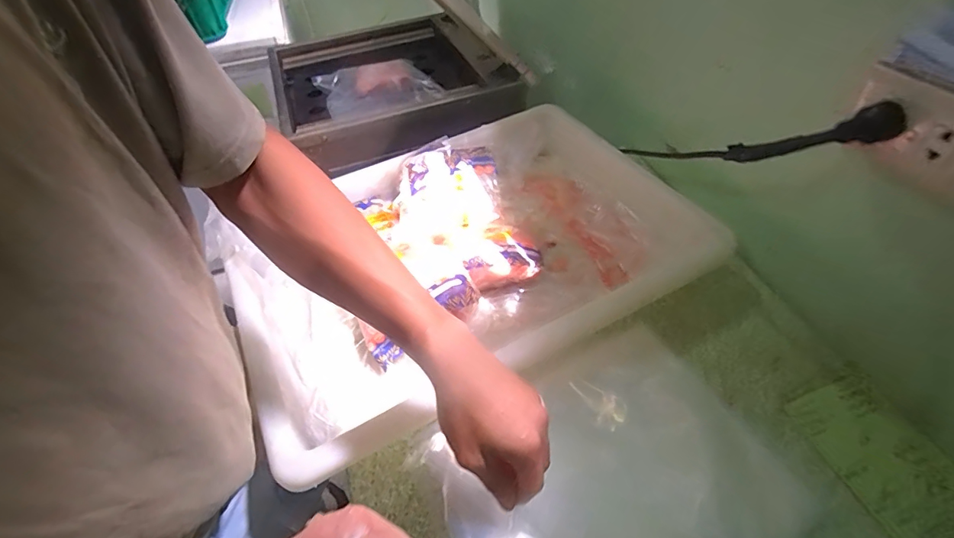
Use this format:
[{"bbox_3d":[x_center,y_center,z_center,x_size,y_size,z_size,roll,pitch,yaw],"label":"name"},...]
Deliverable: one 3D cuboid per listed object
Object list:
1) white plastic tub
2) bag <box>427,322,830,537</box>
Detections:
[{"bbox_3d":[-0.024,-0.040,0.619,0.588,0.110,0.380,-29,53,-21],"label":"white plastic tub"},{"bbox_3d":[0.132,0.200,0.459,0.323,0.028,0.263,-25,52,-18],"label":"bag"}]

